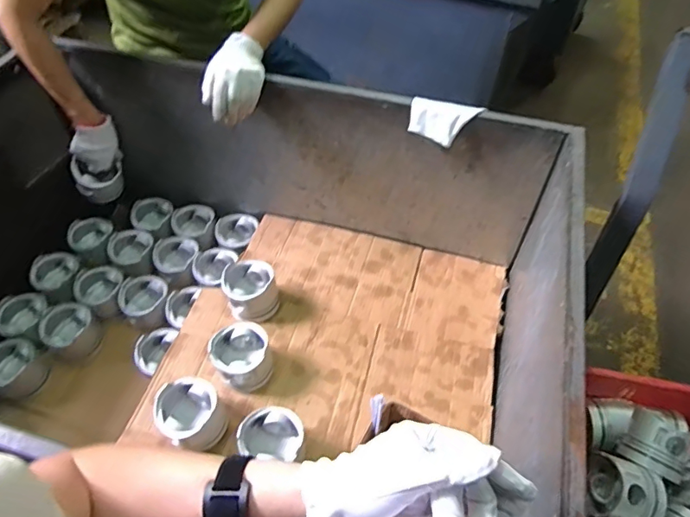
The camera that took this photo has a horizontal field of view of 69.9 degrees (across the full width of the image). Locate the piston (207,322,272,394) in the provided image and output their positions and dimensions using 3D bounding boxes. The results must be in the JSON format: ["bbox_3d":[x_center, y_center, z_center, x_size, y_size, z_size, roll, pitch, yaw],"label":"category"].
[{"bbox_3d":[-0.190,0.185,0.919,0.101,0.084,0.103,1,50,-1],"label":"piston"}]

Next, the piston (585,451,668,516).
[{"bbox_3d":[0.474,0.402,0.843,0.112,0.104,0.116,1,50,-1],"label":"piston"}]

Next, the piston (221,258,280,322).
[{"bbox_3d":[-0.192,0.069,1.014,0.103,0.081,0.116,-18,53,-15],"label":"piston"}]

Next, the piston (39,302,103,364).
[{"bbox_3d":[-0.579,0.161,1.052,0.117,0.073,0.103,33,57,23],"label":"piston"}]

